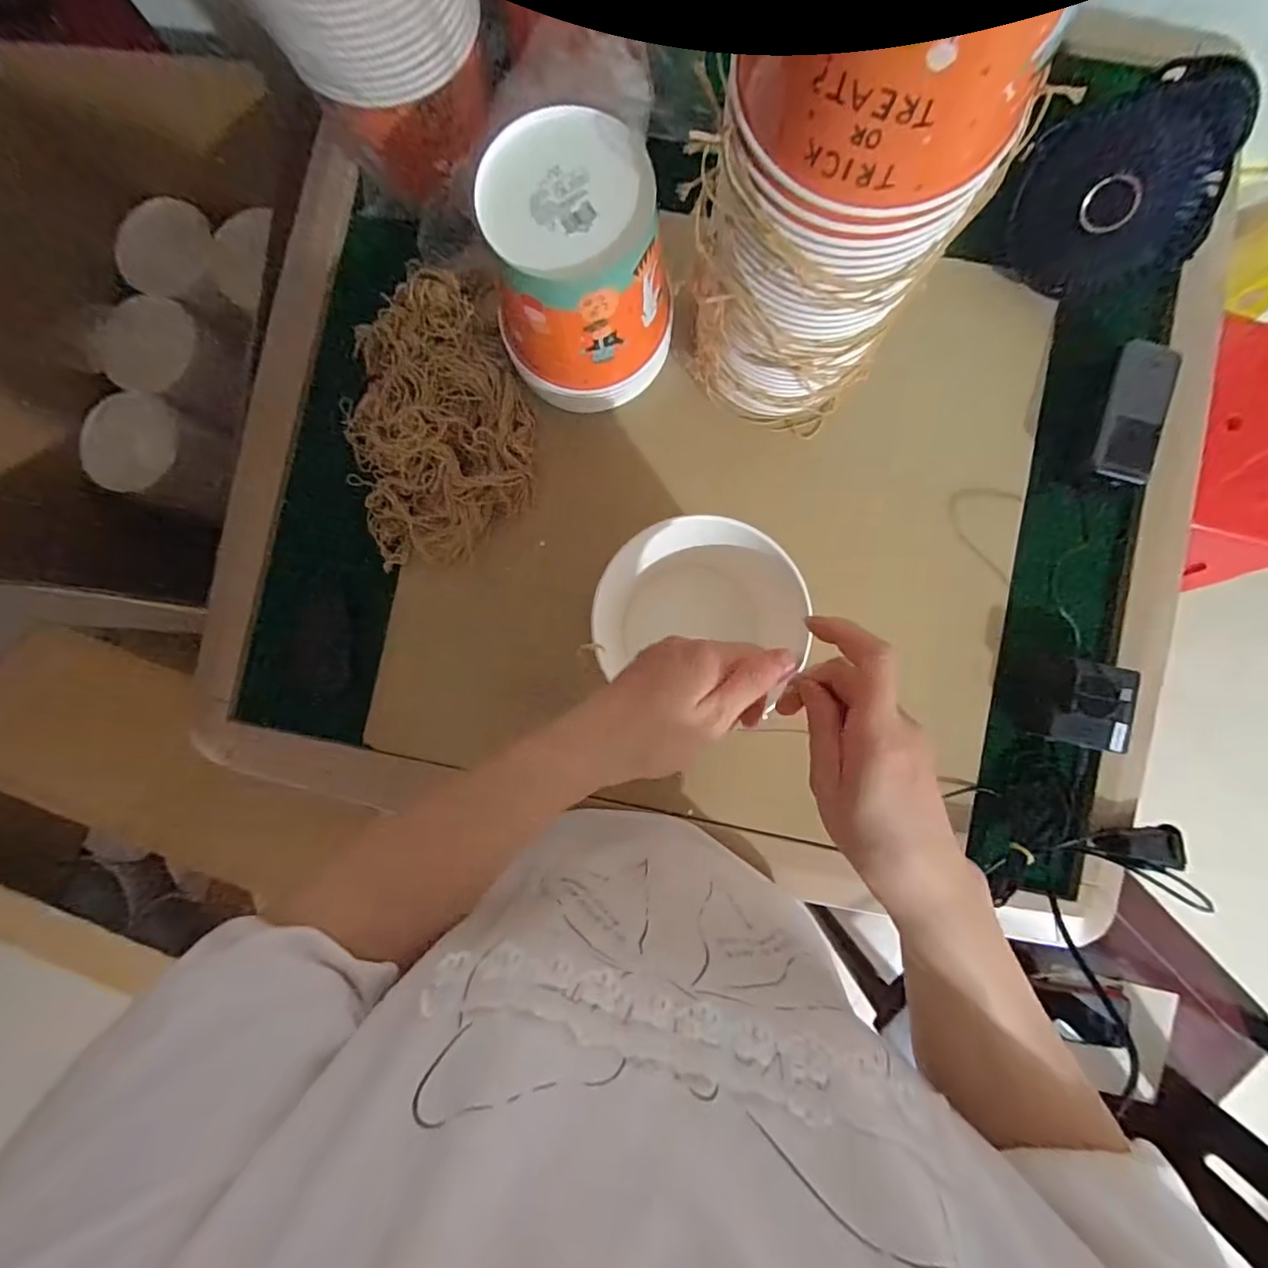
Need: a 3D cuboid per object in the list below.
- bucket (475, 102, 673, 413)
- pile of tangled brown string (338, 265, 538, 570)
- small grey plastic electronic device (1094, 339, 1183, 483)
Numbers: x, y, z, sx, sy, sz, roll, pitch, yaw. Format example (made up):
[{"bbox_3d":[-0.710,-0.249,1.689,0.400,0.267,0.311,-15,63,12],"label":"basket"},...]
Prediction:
[{"bbox_3d":[-0.046,-0.301,0.484,0.137,0.160,0.144,0,87,2],"label":"bucket"},{"bbox_3d":[-0.197,-0.212,0.547,0.181,0.050,0.269,-13,86,1],"label":"pile of tangled brown string"},{"bbox_3d":[0.466,-0.205,0.522,0.053,0.009,0.125,12,92,4],"label":"small grey plastic electronic device"}]

